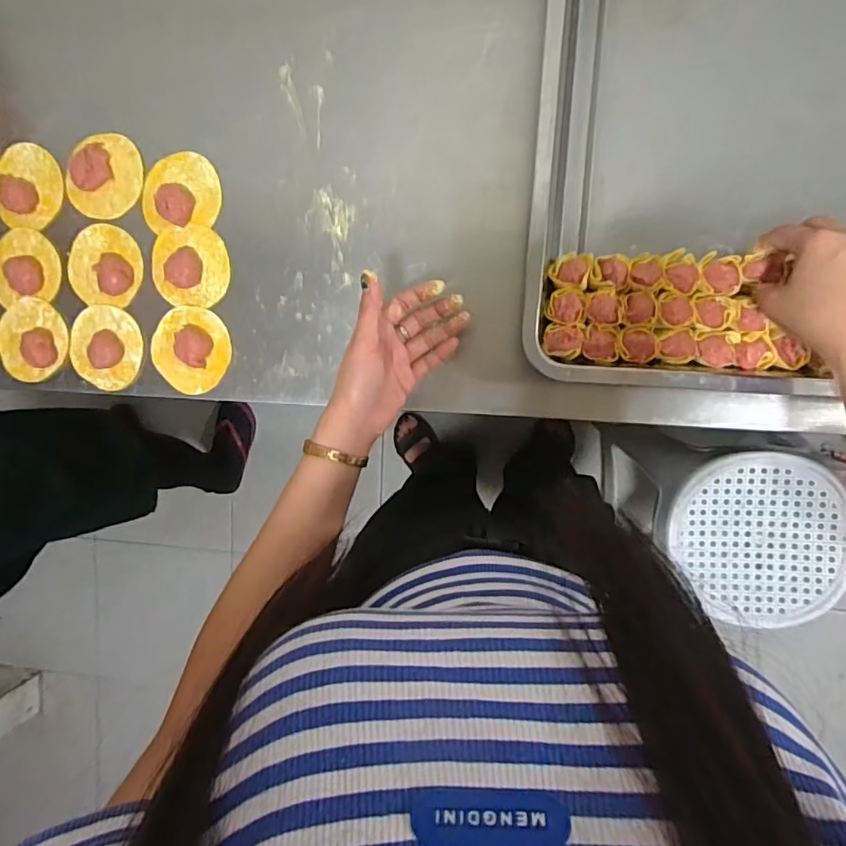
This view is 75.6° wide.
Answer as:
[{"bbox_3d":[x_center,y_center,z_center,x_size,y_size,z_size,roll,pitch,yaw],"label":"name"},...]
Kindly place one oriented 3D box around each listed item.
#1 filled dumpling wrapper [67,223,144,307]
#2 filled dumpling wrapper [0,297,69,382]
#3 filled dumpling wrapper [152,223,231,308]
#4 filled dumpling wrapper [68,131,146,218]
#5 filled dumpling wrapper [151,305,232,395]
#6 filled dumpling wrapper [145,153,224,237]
[{"bbox_3d":[-0.329,-0.161,0.555,0.082,0.022,0.080,5,96,7],"label":"filled dumpling wrapper"},{"bbox_3d":[-0.415,-0.087,0.577,0.079,0.014,0.085,1,96,7],"label":"filled dumpling wrapper"},{"bbox_3d":[-0.236,-0.157,0.540,0.079,0.023,0.077,1,96,7],"label":"filled dumpling wrapper"},{"bbox_3d":[-0.320,-0.246,0.546,0.062,0.019,0.083,39,99,2],"label":"filled dumpling wrapper"},{"bbox_3d":[-0.236,-0.076,0.548,0.083,0.018,0.078,1,96,7],"label":"filled dumpling wrapper"},{"bbox_3d":[-0.242,-0.231,0.536,0.077,0.027,0.072,-1,96,7],"label":"filled dumpling wrapper"}]

